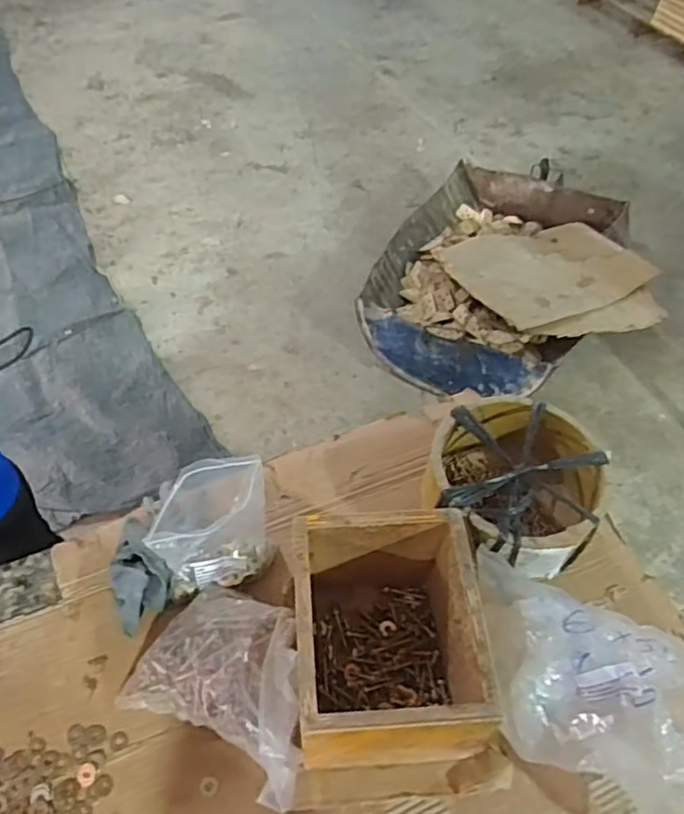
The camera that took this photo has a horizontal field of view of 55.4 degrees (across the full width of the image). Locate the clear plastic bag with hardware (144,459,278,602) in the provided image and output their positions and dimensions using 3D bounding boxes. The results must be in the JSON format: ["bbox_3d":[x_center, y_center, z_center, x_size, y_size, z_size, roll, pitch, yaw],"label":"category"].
[{"bbox_3d":[-0.146,0.138,0.739,0.124,0.203,0.088,-14,55,-13],"label":"clear plastic bag with hardware"}]

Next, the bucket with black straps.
[{"bbox_3d":[0.210,0.101,0.823,0.203,0.104,0.212,1,53,-2],"label":"bucket with black straps"}]

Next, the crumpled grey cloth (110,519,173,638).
[{"bbox_3d":[-0.243,0.195,0.778,0.069,0.048,0.132,-16,55,-14],"label":"crumpled grey cloth"}]

